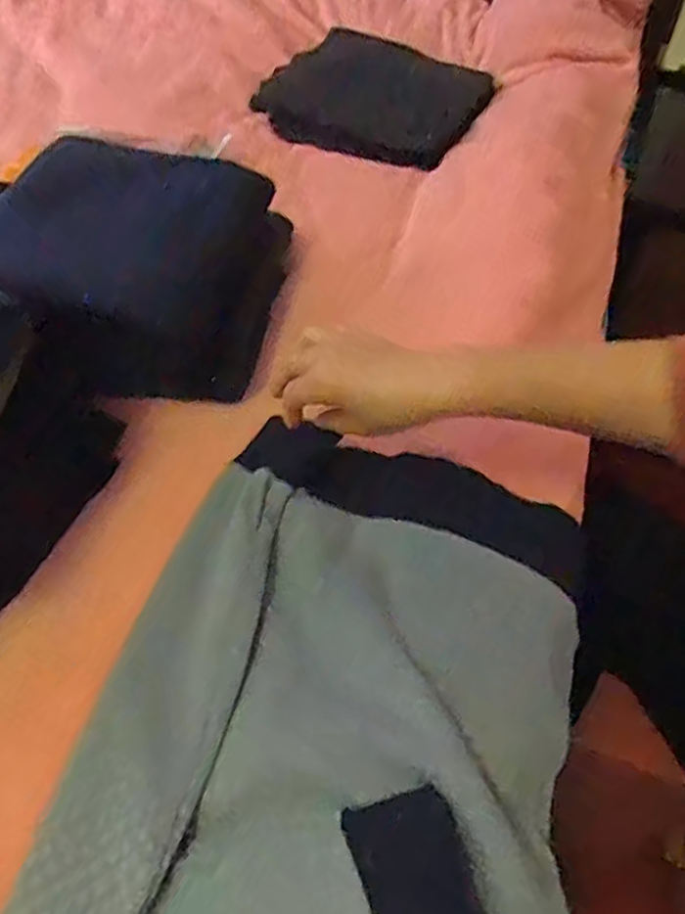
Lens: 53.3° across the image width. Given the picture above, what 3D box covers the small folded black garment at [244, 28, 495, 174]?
[{"bbox_3d":[0.042,-0.470,0.887,0.272,0.064,0.192,21,57,14],"label":"small folded black garment"}]

